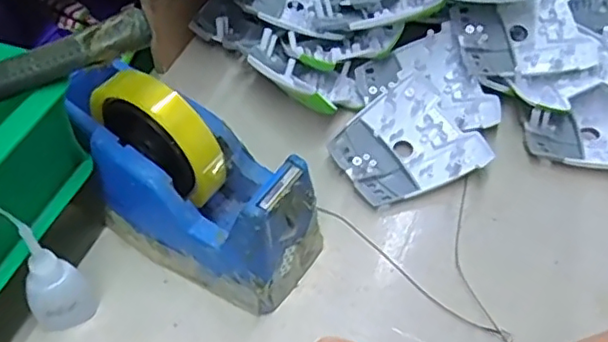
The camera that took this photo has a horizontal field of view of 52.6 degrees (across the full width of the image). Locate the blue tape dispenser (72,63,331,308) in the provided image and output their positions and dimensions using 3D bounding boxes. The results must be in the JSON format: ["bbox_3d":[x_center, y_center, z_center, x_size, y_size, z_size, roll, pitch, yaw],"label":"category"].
[{"bbox_3d":[-0.072,0.006,0.405,0.163,0.117,0.077,27,54,20],"label":"blue tape dispenser"}]

